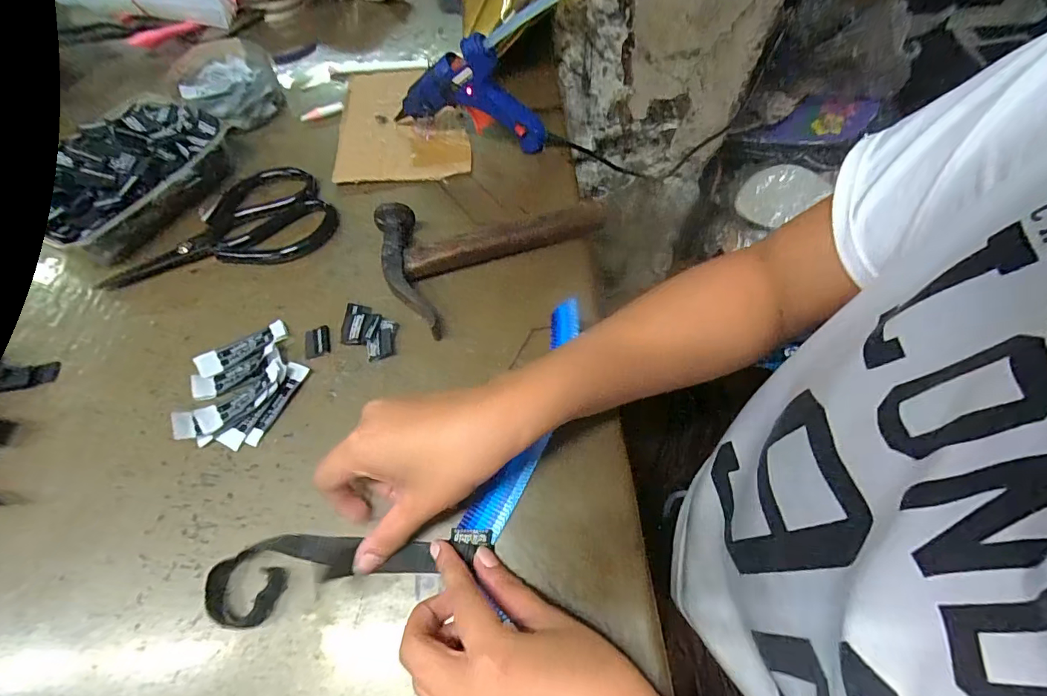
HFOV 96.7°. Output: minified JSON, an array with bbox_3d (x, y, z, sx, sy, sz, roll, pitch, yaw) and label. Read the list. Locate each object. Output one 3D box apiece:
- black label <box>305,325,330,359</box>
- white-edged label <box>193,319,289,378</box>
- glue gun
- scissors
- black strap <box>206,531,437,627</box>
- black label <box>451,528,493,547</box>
[{"bbox_3d":[-0.154,-0.005,0.348,0.018,0.004,0.024,-15,62,-8],"label":"black label"},{"bbox_3d":[-0.208,0.000,0.345,0.064,0.004,0.020,-28,64,-14],"label":"white-edged label"},{"bbox_3d":[-0.047,-0.227,0.416,0.135,0.091,0.024,12,62,7],"label":"glue gun"},{"bbox_3d":[-0.254,-0.106,0.394,0.175,0.019,0.092,-15,62,-8],"label":"scissors"},{"bbox_3d":[-0.115,0.129,0.270,0.122,0.014,0.044,-4,61,-5],"label":"black strap"},{"bbox_3d":[-0.032,0.114,0.281,0.025,0.004,0.010,4,61,1],"label":"black label"}]

